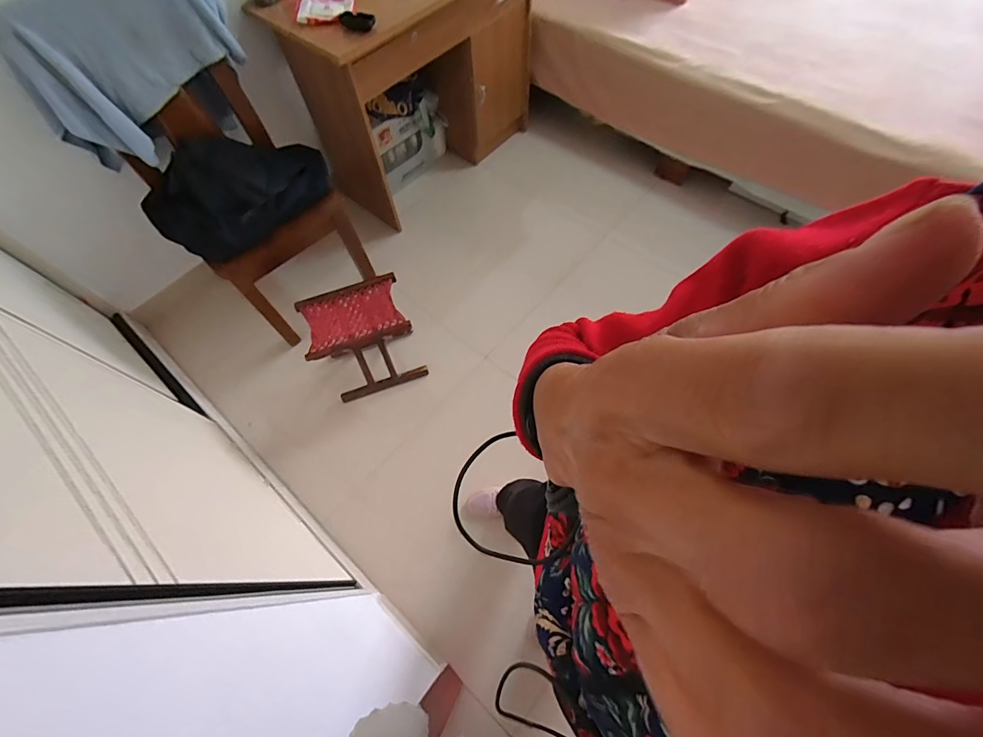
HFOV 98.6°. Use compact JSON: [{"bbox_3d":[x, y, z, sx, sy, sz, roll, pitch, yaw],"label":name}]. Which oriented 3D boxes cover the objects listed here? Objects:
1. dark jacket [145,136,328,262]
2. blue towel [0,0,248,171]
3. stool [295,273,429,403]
[{"bbox_3d":[-0.799,-0.586,1.331,0.431,0.192,0.489,26,67,11],"label":"dark jacket"},{"bbox_3d":[-0.966,-0.843,1.168,0.555,0.346,0.111,-40,71,-18],"label":"blue towel"},{"bbox_3d":[-0.420,-0.087,1.432,0.308,0.335,0.232,-20,66,-10],"label":"stool"}]

